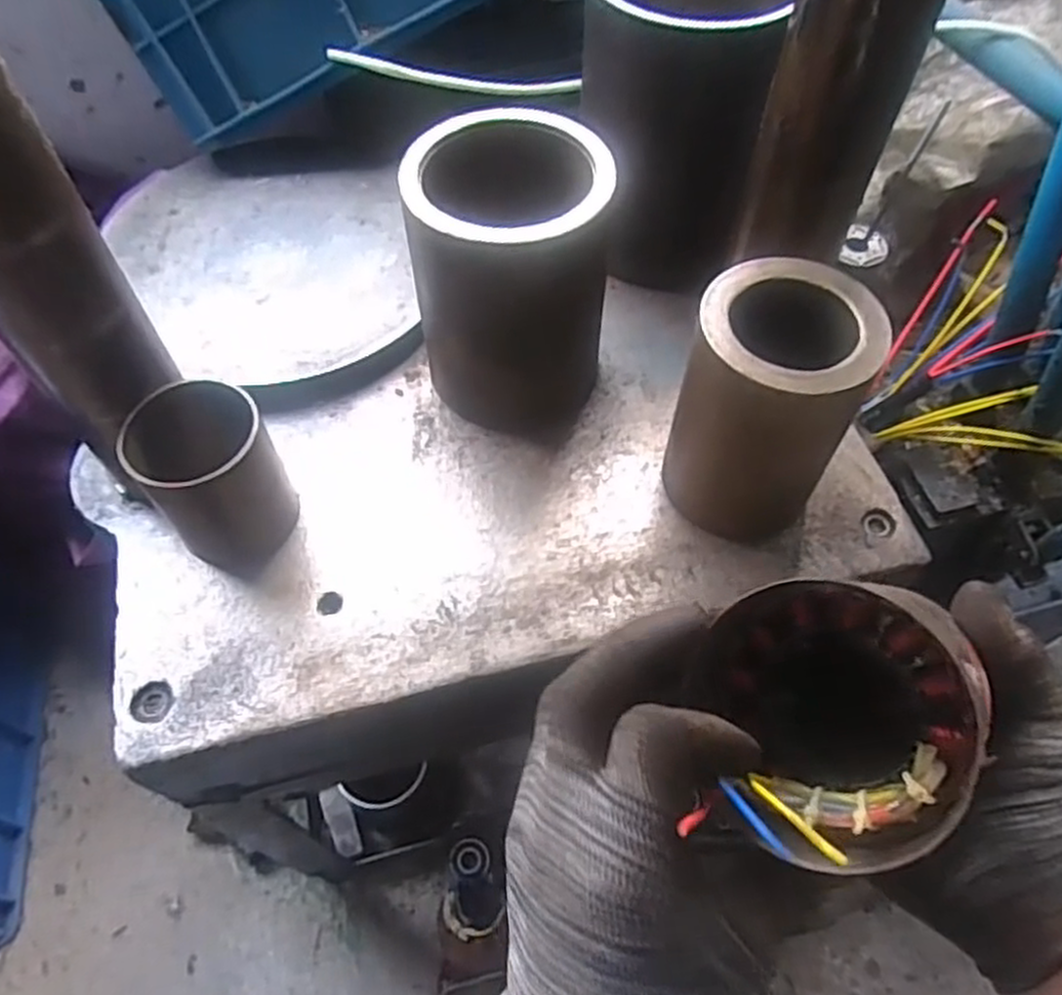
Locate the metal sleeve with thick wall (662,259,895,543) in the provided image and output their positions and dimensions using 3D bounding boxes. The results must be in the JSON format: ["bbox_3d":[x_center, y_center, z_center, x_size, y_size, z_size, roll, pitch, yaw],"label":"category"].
[{"bbox_3d":[0.125,-0.045,0.416,0.085,0.137,0.086,31,62,18],"label":"metal sleeve with thick wall"}]

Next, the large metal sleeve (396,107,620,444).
[{"bbox_3d":[-0.012,-0.119,0.451,0.105,0.158,0.107,0,57,0],"label":"large metal sleeve"}]

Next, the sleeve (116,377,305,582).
[{"bbox_3d":[-0.172,-0.007,0.424,0.070,0.087,0.076,-28,62,-17],"label":"sleeve"}]

